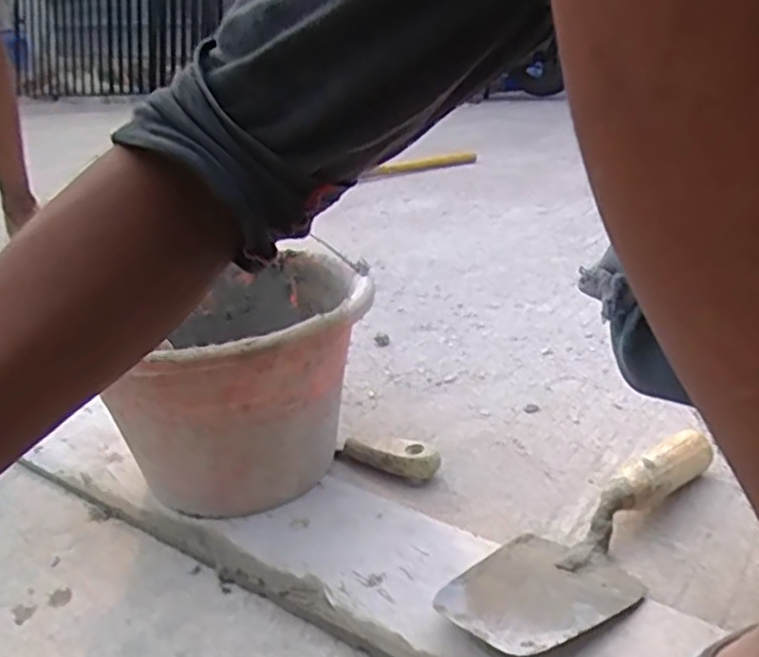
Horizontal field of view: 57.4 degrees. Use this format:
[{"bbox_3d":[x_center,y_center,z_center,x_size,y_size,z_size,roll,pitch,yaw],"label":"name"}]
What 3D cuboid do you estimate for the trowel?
[{"bbox_3d":[0.144,0.136,0.480,0.094,0.040,0.267,15,29,37],"label":"trowel"}]

